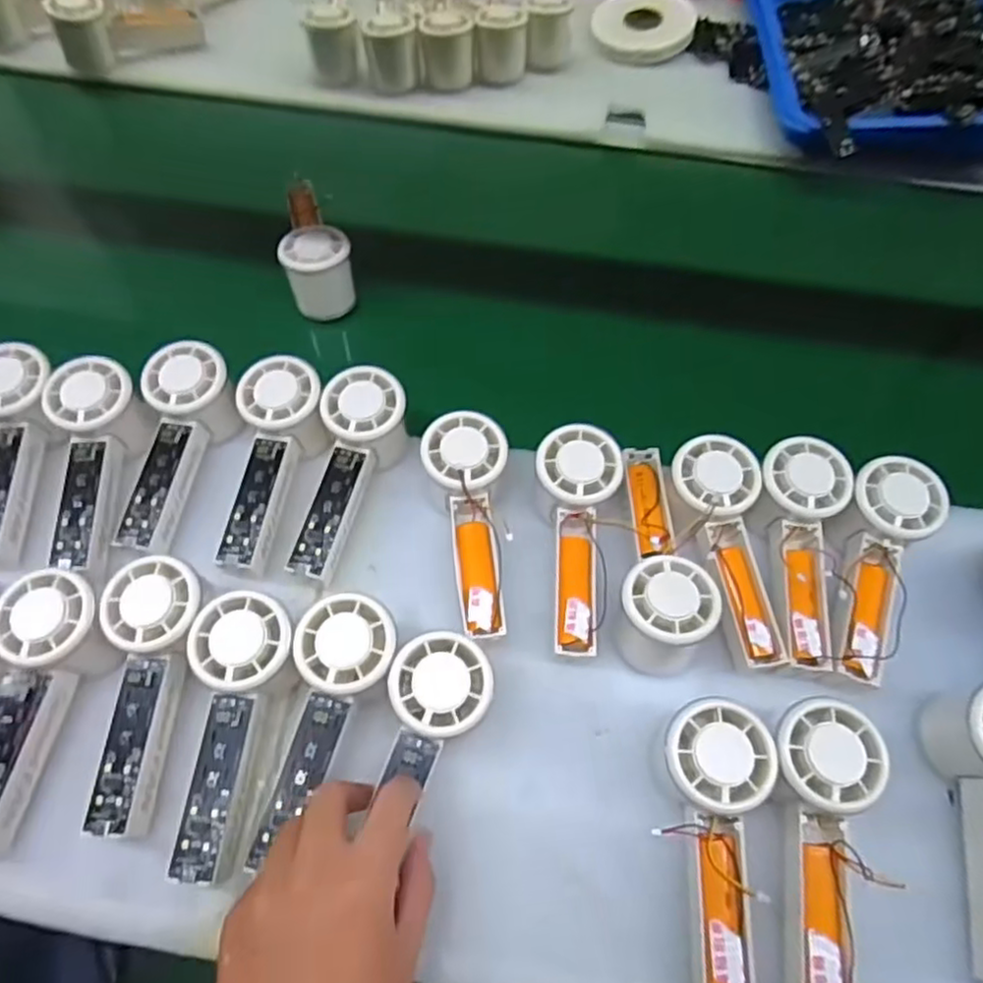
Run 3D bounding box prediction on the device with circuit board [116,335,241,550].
[{"bbox_3d":[-0.220,-0.028,0.492,0.058,0.060,0.149,7,76,5],"label":"device with circuit board"}]

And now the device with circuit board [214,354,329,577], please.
[{"bbox_3d":[-0.151,-0.018,0.479,0.057,0.040,0.149,6,76,4],"label":"device with circuit board"}]

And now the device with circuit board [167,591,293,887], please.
[{"bbox_3d":[-0.145,0.135,0.394,0.052,0.053,0.146,4,76,3],"label":"device with circuit board"}]

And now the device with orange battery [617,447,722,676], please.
[{"bbox_3d":[0.107,0.041,0.458,0.052,0.058,0.150,-1,51,1],"label":"device with orange battery"}]

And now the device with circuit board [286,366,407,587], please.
[{"bbox_3d":[-0.097,-0.008,0.480,0.060,0.052,0.153,13,77,8],"label":"device with circuit board"}]

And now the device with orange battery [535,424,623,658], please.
[{"bbox_3d":[0.058,0.032,0.458,0.056,0.043,0.150,1,76,2],"label":"device with orange battery"}]

